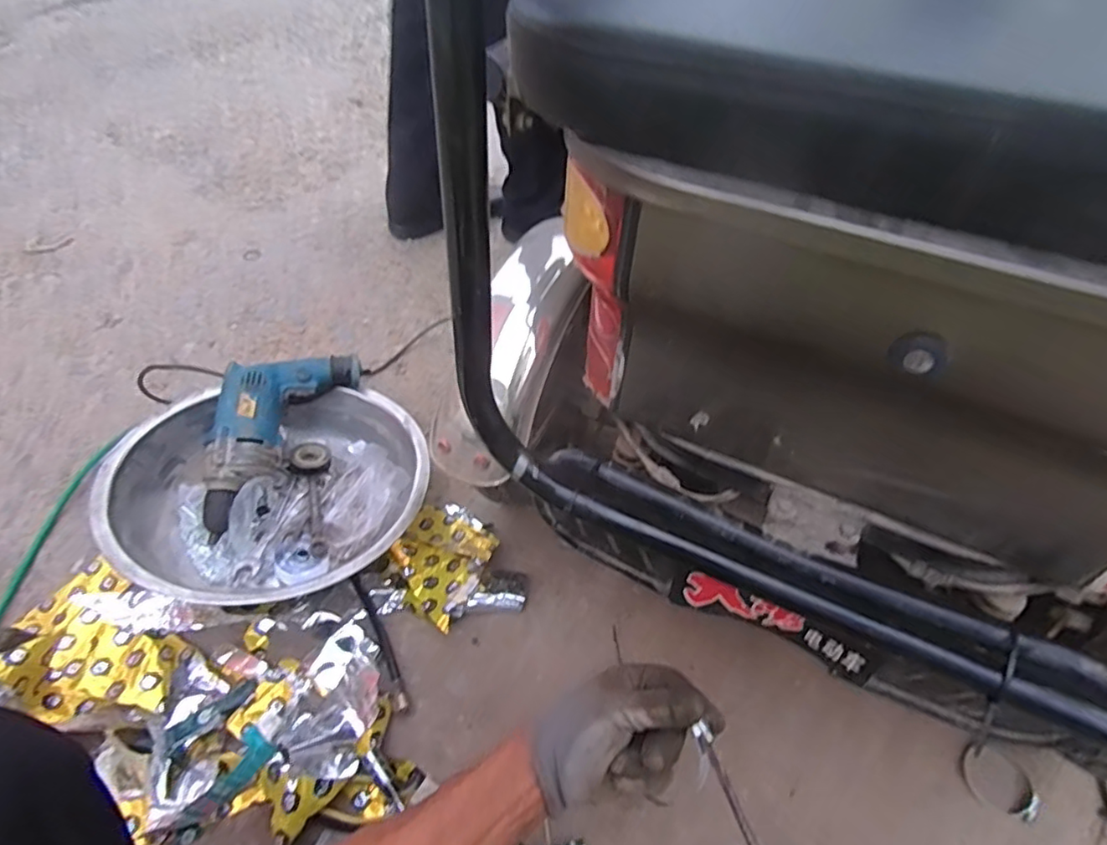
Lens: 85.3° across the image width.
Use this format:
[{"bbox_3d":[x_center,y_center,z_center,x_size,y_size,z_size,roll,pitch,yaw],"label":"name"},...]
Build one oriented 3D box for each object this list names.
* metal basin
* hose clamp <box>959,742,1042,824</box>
[{"bbox_3d":[-0.347,0.093,0.778,0.351,0.143,0.329,0,48,0],"label":"metal basin"},{"bbox_3d":[0.480,0.385,0.645,0.076,0.008,0.061,18,51,14],"label":"hose clamp"}]

